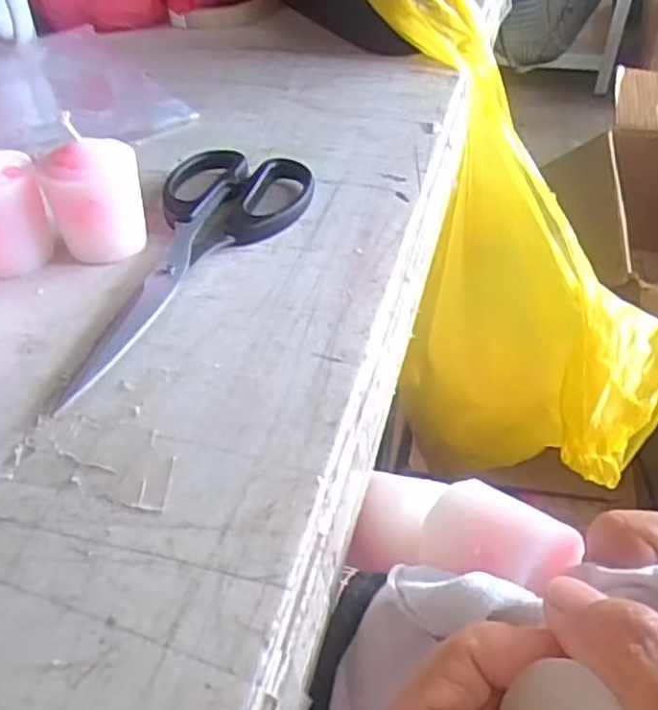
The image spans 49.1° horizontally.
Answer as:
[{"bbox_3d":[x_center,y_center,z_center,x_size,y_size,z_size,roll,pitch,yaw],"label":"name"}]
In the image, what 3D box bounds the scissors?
[{"bbox_3d":[-0.062,-0.044,0.302,0.061,0.012,0.167,15,45,16],"label":"scissors"}]

